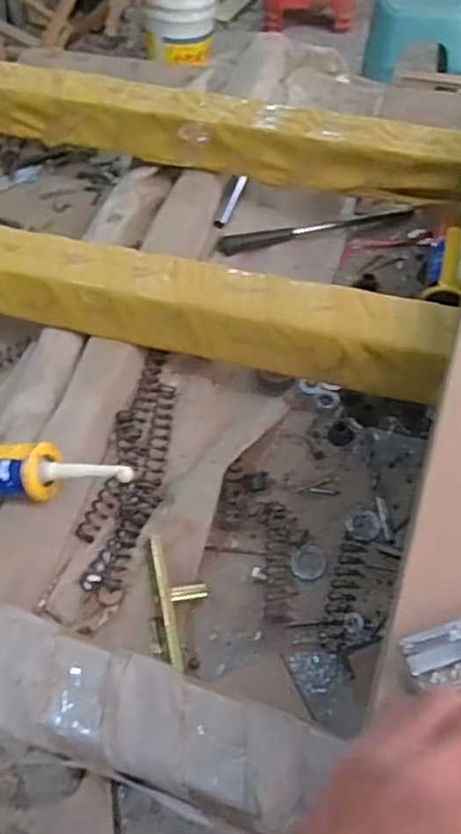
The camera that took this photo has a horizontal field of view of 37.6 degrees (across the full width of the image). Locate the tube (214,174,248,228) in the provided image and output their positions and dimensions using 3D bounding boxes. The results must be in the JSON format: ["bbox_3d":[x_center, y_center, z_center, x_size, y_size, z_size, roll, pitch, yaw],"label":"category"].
[{"bbox_3d":[0.000,-0.304,0.950,0.017,0.011,0.101,15,59,14],"label":"tube"}]

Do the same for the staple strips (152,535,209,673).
[{"bbox_3d":[-0.044,0.174,0.647,0.042,0.033,0.121,-11,56,-3],"label":"staple strips"}]

